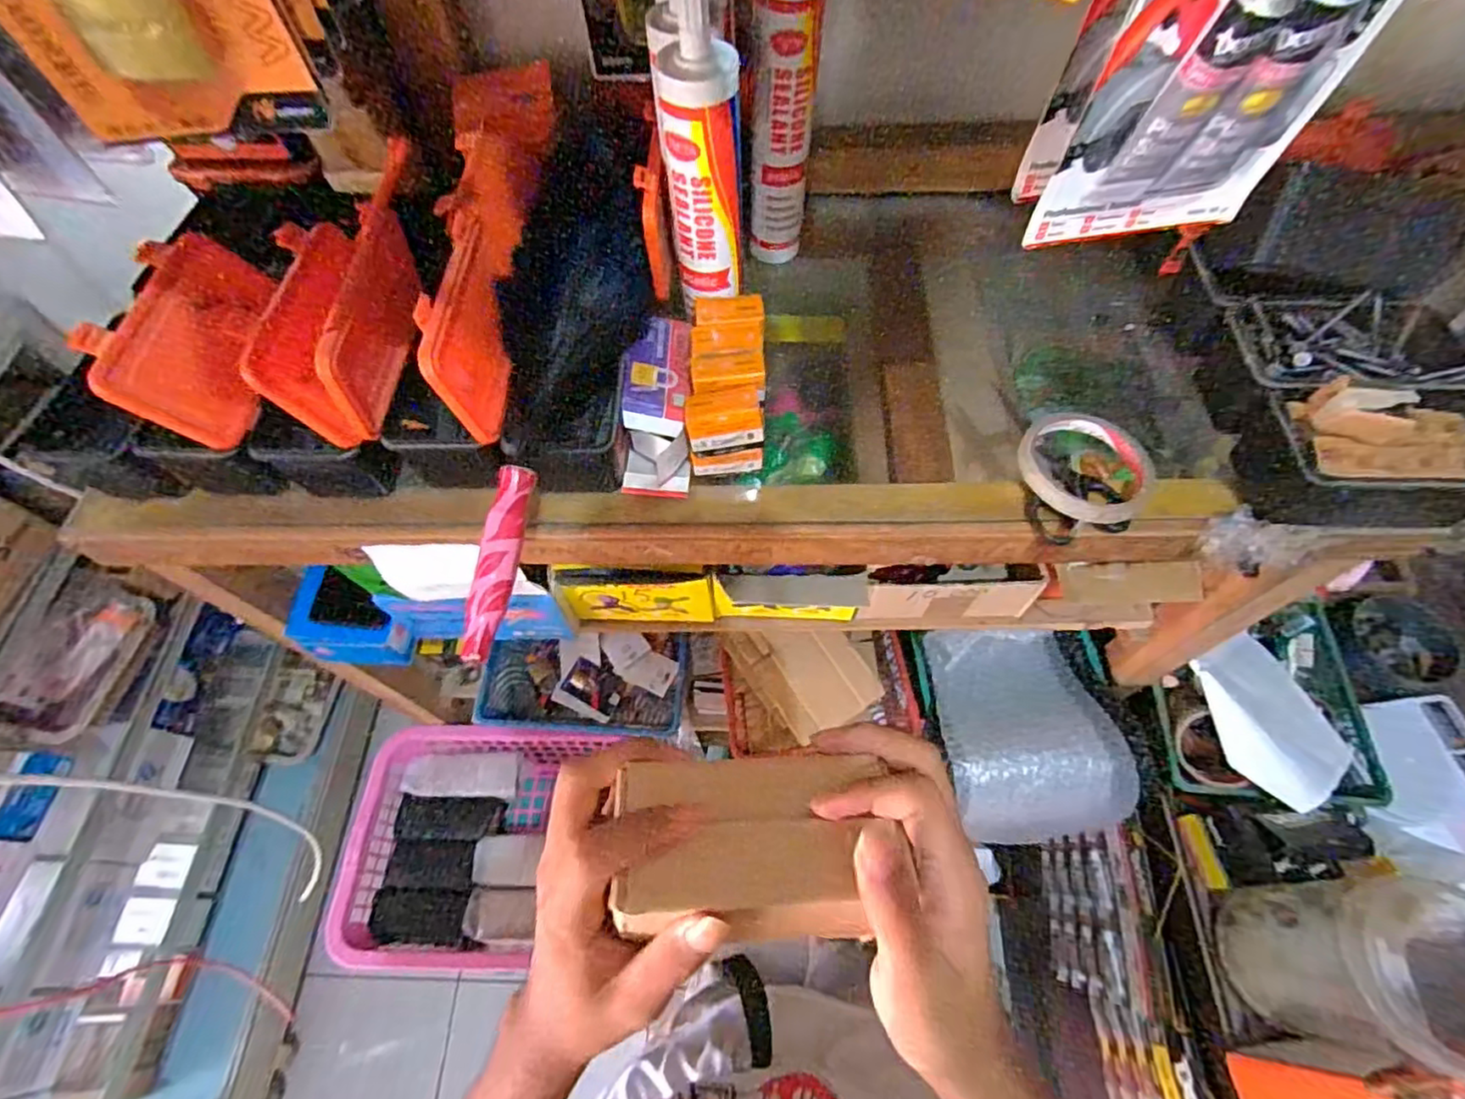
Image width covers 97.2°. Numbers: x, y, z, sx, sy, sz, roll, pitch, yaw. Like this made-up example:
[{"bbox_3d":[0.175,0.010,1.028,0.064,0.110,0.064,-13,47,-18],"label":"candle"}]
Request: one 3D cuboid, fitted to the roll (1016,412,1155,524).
[{"bbox_3d":[0.257,-0.060,0.469,0.079,0.017,0.091,-31,65,-14],"label":"roll"}]

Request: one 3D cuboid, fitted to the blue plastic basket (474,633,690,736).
[{"bbox_3d":[-0.209,0.184,0.931,0.294,0.110,0.160,5,62,5],"label":"blue plastic basket"}]

